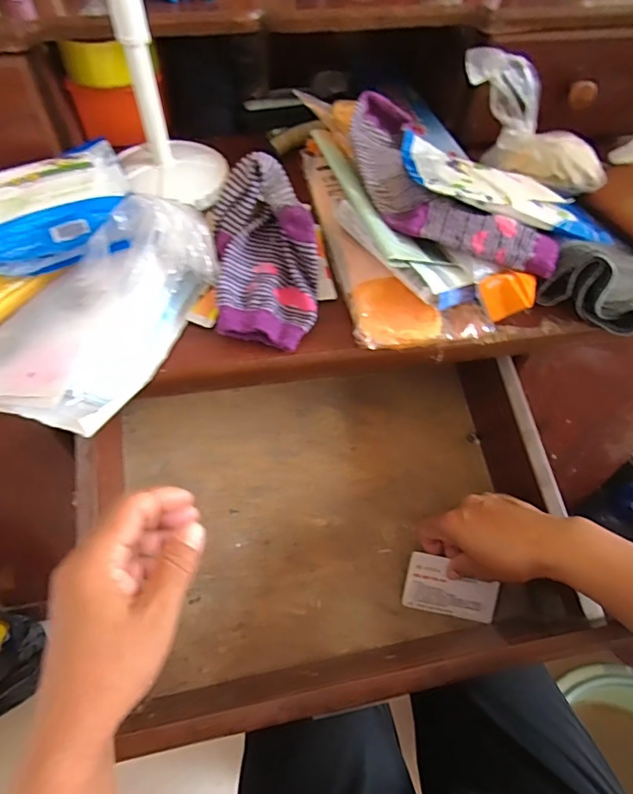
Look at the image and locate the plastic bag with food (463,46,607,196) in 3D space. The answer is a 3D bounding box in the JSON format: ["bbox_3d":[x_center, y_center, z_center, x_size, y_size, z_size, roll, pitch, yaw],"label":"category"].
[{"bbox_3d":[0.186,-0.239,0.445,0.159,0.074,0.045,46,59,-9],"label":"plastic bag with food"}]

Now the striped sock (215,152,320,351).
[{"bbox_3d":[-0.037,-0.105,0.359,0.077,0.079,0.107,-3,53,-3],"label":"striped sock"}]

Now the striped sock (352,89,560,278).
[{"bbox_3d":[0.098,-0.172,0.391,0.101,0.037,0.218,-32,60,-22],"label":"striped sock"}]

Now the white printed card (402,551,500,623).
[{"bbox_3d":[0.127,0.179,0.454,0.086,0.006,0.050,12,86,-1],"label":"white printed card"}]

